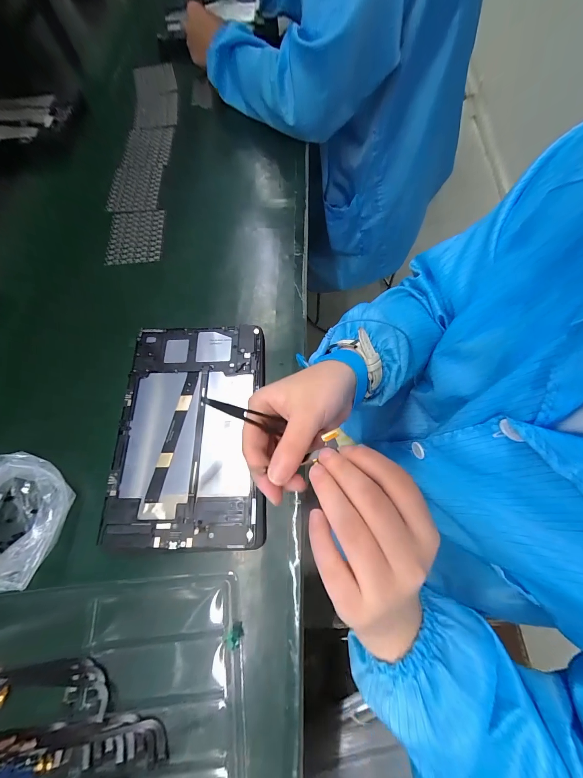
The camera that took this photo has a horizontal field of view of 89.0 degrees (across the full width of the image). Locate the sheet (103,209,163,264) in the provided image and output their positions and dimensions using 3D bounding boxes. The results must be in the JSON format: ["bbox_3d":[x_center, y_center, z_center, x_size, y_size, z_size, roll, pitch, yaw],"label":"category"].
[{"bbox_3d":[-0.233,-0.231,0.447,0.078,0.005,0.099,-6,67,5],"label":"sheet"}]

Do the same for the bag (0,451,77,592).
[{"bbox_3d":[-0.276,0.126,0.288,0.107,0.048,0.123,-5,68,0],"label":"bag"}]

